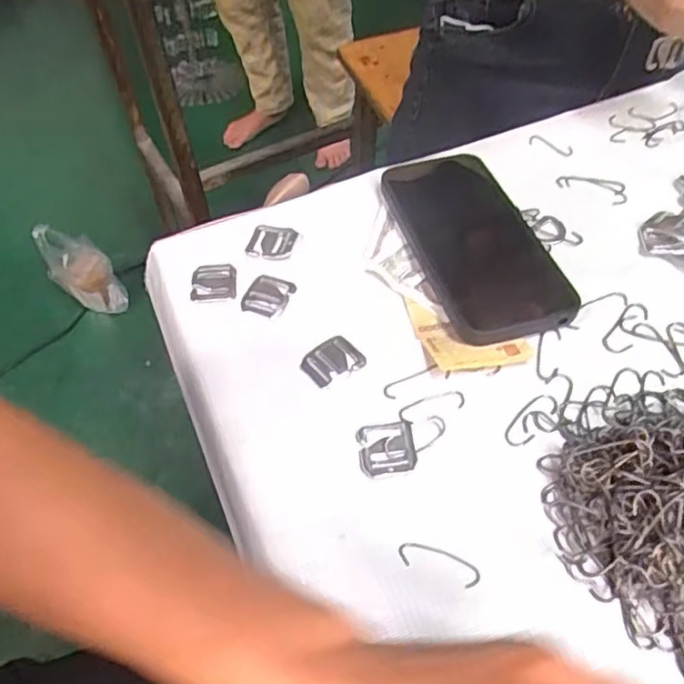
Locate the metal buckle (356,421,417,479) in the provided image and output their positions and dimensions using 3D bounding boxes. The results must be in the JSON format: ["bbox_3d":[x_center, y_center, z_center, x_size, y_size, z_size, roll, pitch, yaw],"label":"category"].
[{"bbox_3d":[0.025,0.058,0.361,0.031,0.004,0.032,-8,51,-4],"label":"metal buckle"}]

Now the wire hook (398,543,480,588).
[{"bbox_3d":[0.048,0.109,0.324,0.041,0.004,0.013,16,54,15],"label":"wire hook"}]

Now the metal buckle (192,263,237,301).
[{"bbox_3d":[-0.086,-0.040,0.444,0.030,0.006,0.032,-2,51,1],"label":"metal buckle"}]

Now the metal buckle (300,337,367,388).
[{"bbox_3d":[-0.006,0.011,0.400,0.036,0.004,0.027,-29,56,-20],"label":"metal buckle"}]

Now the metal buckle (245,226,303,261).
[{"bbox_3d":[-0.048,-0.071,0.463,0.035,0.004,0.029,13,53,12],"label":"metal buckle"}]

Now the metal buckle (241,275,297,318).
[{"bbox_3d":[-0.049,-0.032,0.434,0.028,0.004,0.032,16,54,15],"label":"metal buckle"}]

